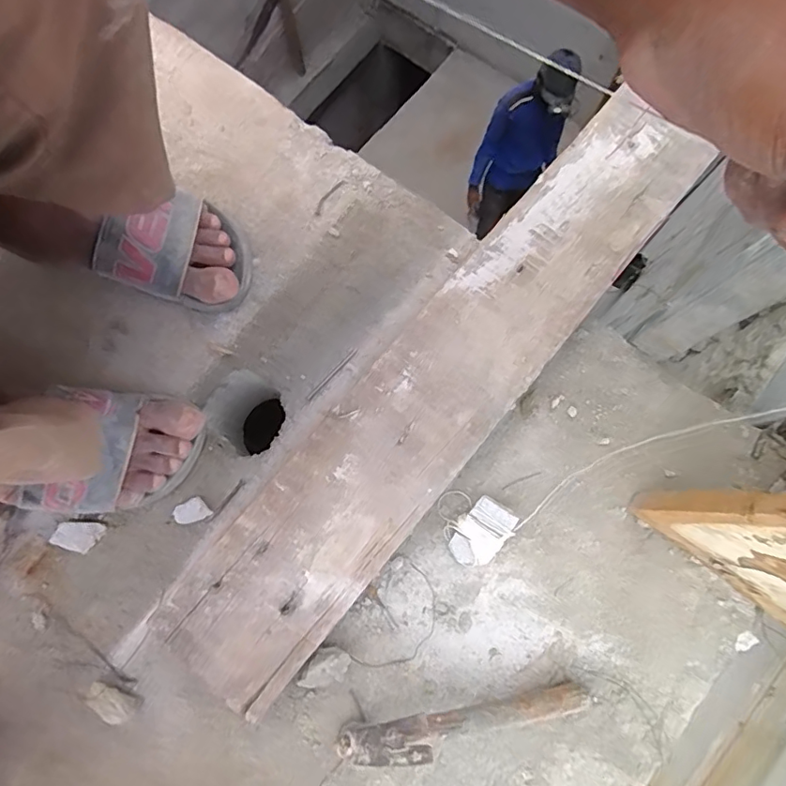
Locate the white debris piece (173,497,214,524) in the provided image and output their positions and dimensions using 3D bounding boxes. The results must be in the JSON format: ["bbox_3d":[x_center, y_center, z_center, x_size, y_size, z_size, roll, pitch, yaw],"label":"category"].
[{"bbox_3d":[-0.187,0.111,0.491,0.034,0.012,0.021,-28,80,-6],"label":"white debris piece"}]

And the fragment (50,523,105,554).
[{"bbox_3d":[-0.288,0.131,0.484,0.040,0.004,0.029,20,91,-9],"label":"fragment"}]

